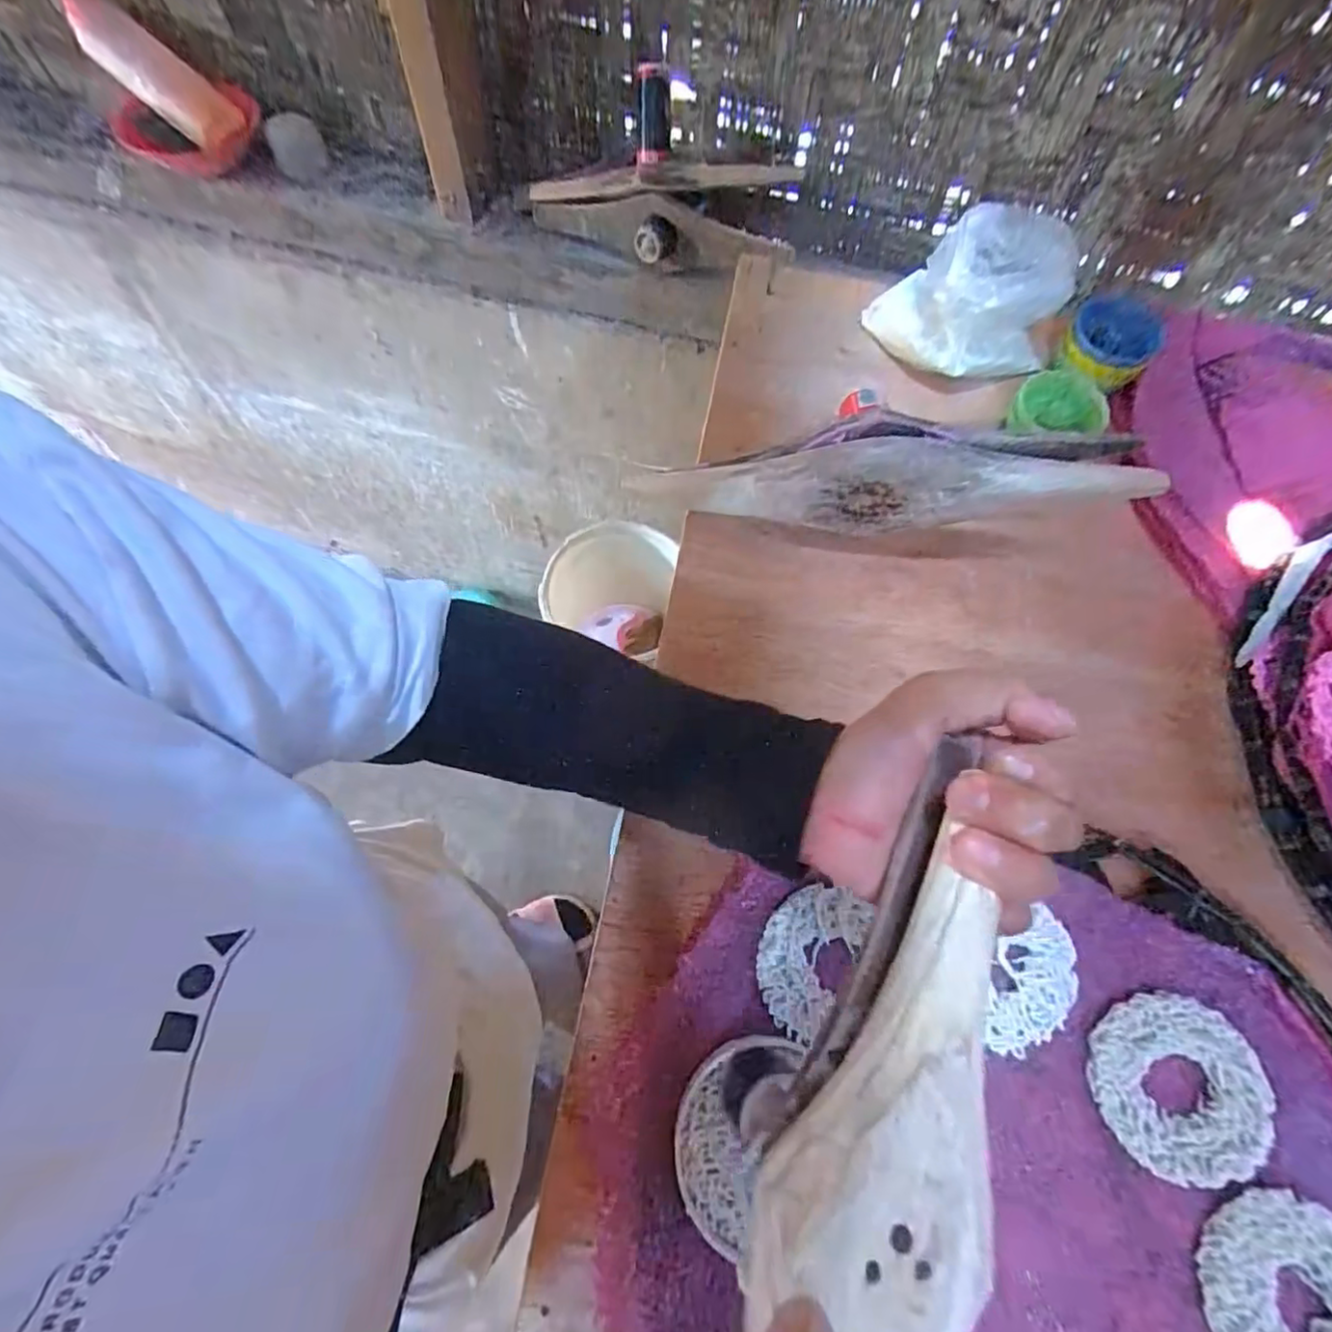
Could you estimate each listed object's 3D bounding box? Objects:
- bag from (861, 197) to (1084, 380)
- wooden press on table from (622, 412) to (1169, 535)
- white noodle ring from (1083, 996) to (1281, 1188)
[{"bbox_3d":[0.233,-0.269,0.463,0.135,0.081,0.095,-13,69,-7],"label":"bag"},{"bbox_3d":[0.145,-0.114,0.399,0.282,0.072,0.054,6,67,0],"label":"wooden press on table"},{"bbox_3d":[0.248,0.203,0.301,0.080,0.004,0.076,1,67,-2],"label":"white noodle ring"}]

